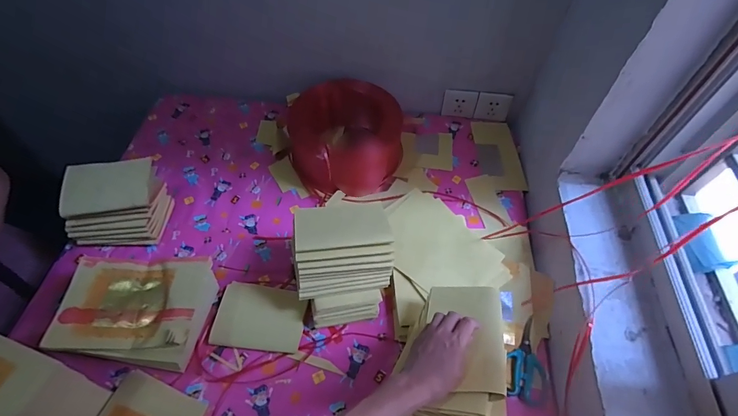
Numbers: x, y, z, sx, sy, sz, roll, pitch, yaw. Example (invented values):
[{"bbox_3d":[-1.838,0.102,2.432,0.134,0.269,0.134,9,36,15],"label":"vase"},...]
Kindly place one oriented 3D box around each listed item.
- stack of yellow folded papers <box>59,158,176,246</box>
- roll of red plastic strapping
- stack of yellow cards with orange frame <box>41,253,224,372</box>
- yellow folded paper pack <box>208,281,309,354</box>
[{"bbox_3d":[-0.525,-0.014,0.795,0.175,0.150,0.123,-3,55,-4],"label":"stack of yellow folded papers"},{"bbox_3d":[-0.049,-0.166,0.884,0.245,0.172,0.215,-3,55,-4],"label":"roll of red plastic strapping"},{"bbox_3d":[-0.404,0.189,0.686,0.234,0.108,0.176,1,55,-1],"label":"stack of yellow cards with orange frame"},{"bbox_3d":[-0.205,0.208,0.728,0.162,0.030,0.118,8,55,4],"label":"yellow folded paper pack"}]

